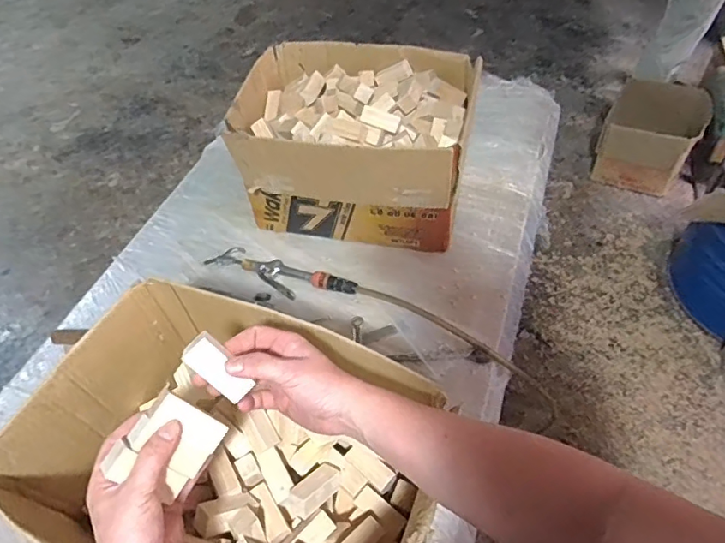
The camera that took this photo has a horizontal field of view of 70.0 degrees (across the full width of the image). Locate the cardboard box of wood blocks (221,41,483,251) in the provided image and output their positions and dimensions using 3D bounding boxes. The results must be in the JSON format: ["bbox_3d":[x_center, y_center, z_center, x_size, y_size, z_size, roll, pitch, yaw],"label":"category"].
[{"bbox_3d":[-0.010,-0.216,0.897,0.372,0.230,0.290,11,52,14],"label":"cardboard box of wood blocks"}]

